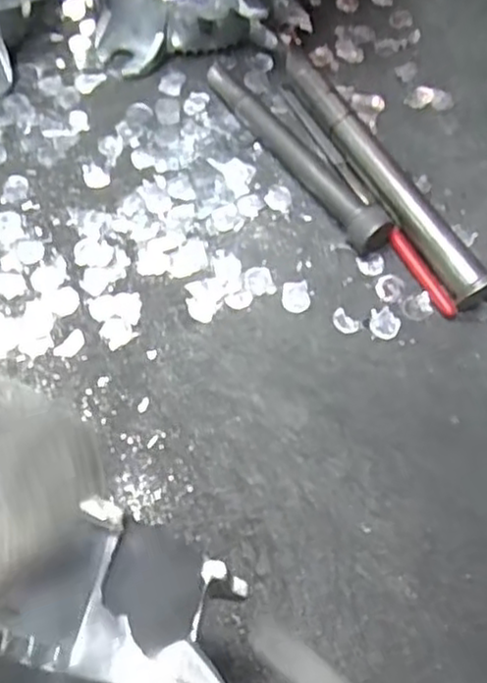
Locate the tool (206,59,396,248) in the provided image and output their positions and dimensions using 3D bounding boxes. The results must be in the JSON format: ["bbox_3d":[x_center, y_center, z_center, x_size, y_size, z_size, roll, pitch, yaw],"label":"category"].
[{"bbox_3d":[0.029,-0.107,0.410,0.022,0.021,0.144,-32,69,-17],"label":"tool"}]

